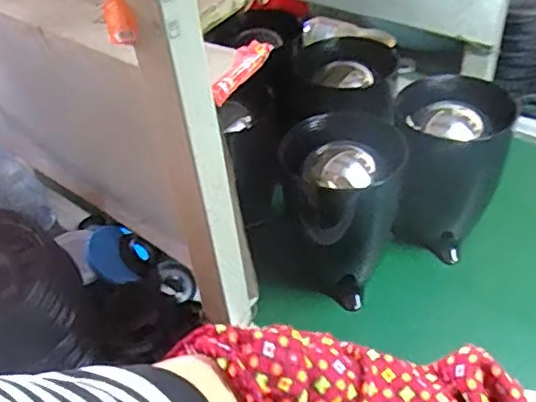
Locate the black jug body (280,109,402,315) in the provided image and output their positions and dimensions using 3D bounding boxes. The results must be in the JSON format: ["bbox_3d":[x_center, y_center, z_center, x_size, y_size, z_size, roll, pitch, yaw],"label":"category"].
[{"bbox_3d":[0.080,0.018,0.657,0.123,0.190,0.125,6,44,12],"label":"black jug body"}]

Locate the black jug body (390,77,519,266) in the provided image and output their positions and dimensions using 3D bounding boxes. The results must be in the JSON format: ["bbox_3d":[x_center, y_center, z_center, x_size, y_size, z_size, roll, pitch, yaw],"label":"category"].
[{"bbox_3d":[0.213,-0.040,0.693,0.123,0.186,0.125,8,44,14],"label":"black jug body"}]

